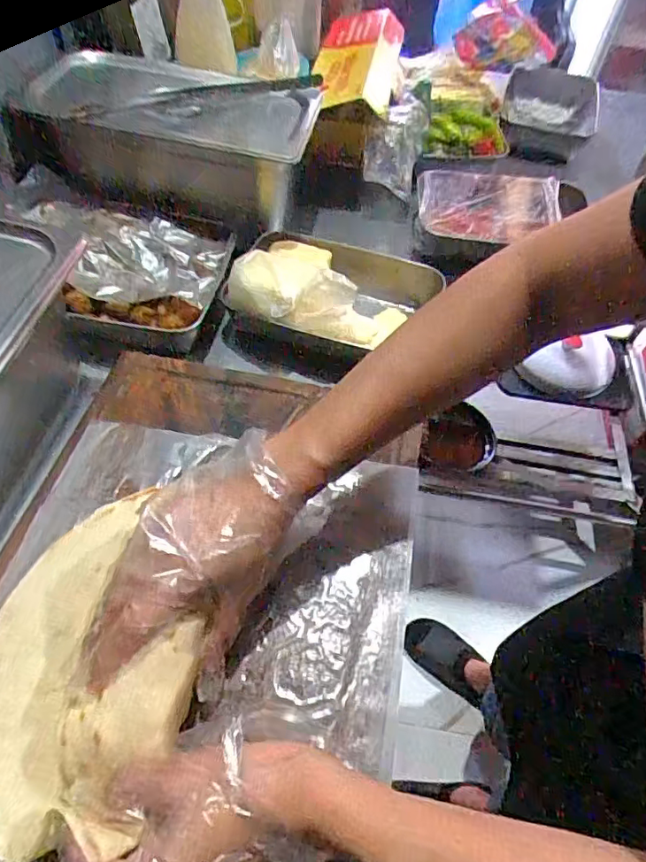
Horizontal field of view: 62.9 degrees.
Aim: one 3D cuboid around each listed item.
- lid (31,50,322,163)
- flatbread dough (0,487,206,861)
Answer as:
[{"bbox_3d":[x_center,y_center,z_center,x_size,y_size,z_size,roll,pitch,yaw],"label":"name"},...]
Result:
[{"bbox_3d":[-0.184,-0.408,0.658,0.344,0.054,0.128,10,54,4],"label":"lid"},{"bbox_3d":[-0.151,0.132,0.340,0.143,0.055,0.219,0,54,-4],"label":"flatbread dough"}]

